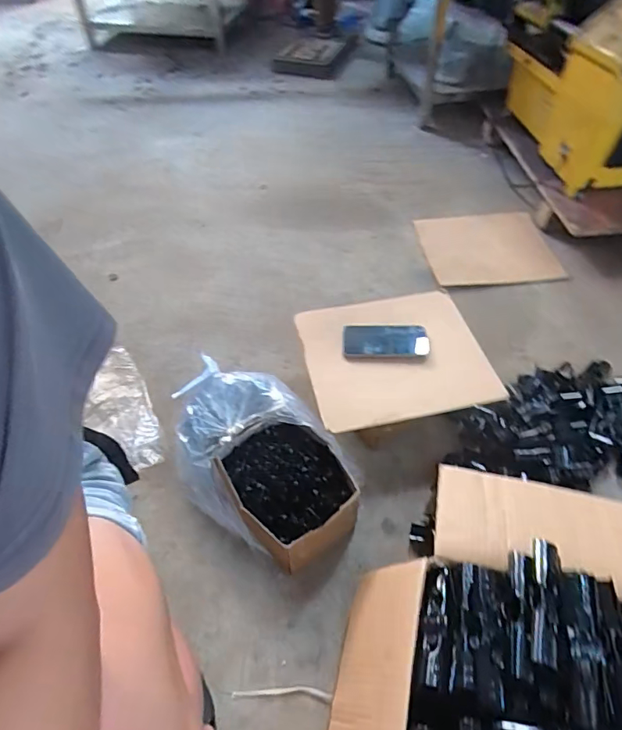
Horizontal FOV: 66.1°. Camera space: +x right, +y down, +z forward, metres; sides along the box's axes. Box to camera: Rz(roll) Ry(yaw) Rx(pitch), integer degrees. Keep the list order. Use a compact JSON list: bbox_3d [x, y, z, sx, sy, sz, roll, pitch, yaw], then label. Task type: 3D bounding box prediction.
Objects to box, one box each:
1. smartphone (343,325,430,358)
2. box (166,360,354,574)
[{"bbox_3d":[0.129,-0.046,0.825,0.144,0.010,0.072,0,51,1],"label":"smartphone"},{"bbox_3d":[-0.079,0.149,0.748,0.325,0.113,0.206,37,60,26],"label":"box"}]

